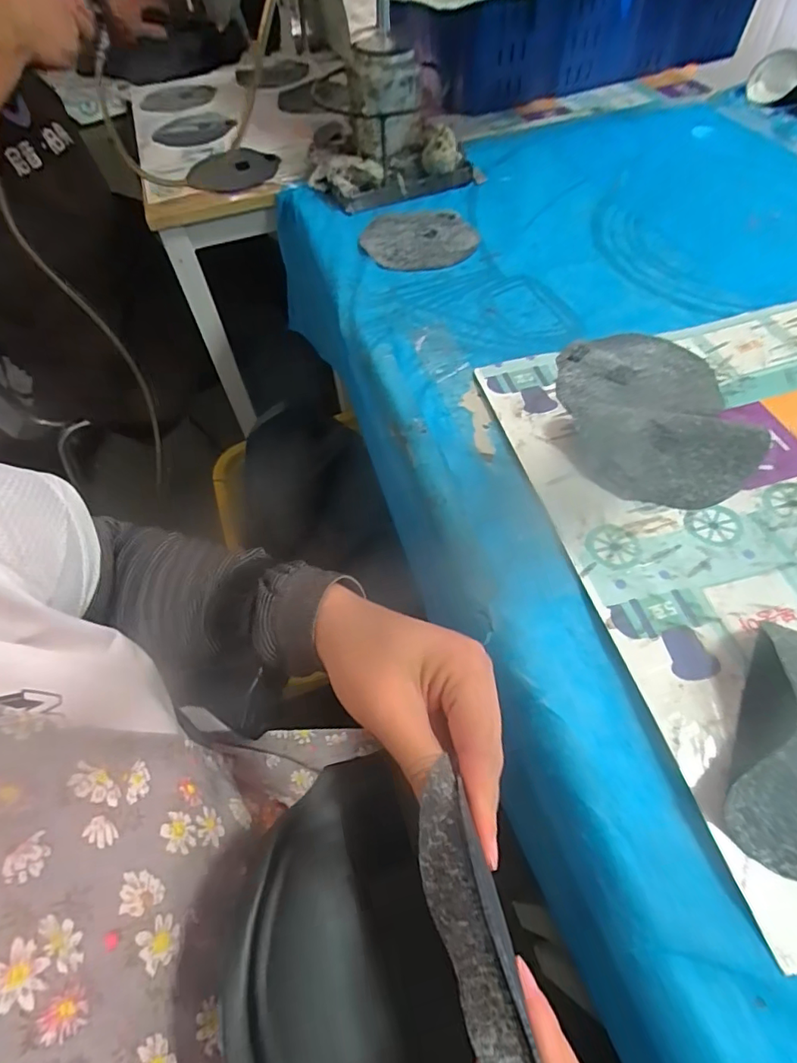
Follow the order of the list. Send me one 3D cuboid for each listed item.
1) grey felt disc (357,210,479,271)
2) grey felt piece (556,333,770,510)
[{"bbox_3d":[0.026,-0.390,0.688,0.149,0.010,0.151,-2,55,2],"label":"grey felt disc"},{"bbox_3d":[0.227,-0.120,0.467,0.142,0.027,0.218,-1,55,3],"label":"grey felt piece"}]

